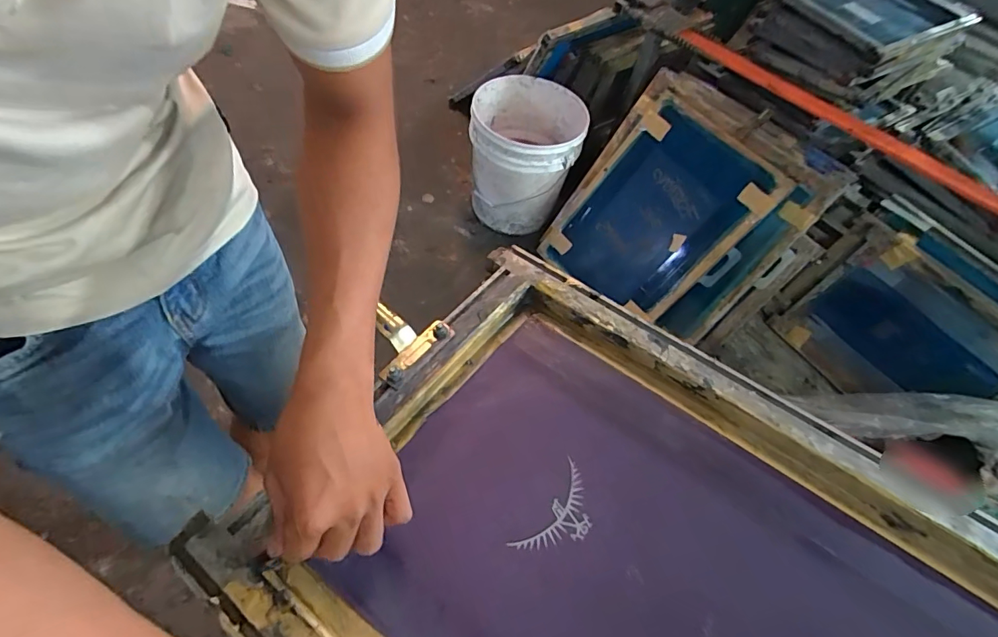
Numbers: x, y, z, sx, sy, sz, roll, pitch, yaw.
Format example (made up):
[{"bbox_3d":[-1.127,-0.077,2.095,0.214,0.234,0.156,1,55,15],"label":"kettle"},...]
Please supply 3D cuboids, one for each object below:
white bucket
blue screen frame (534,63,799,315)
[{"bbox_3d":[0.075,-0.473,1.449,0.298,0.345,0.319,4,56,-6],"label":"white bucket"},{"bbox_3d":[0.392,-0.286,1.314,0.452,0.558,0.056,51,28,19],"label":"blue screen frame"}]

